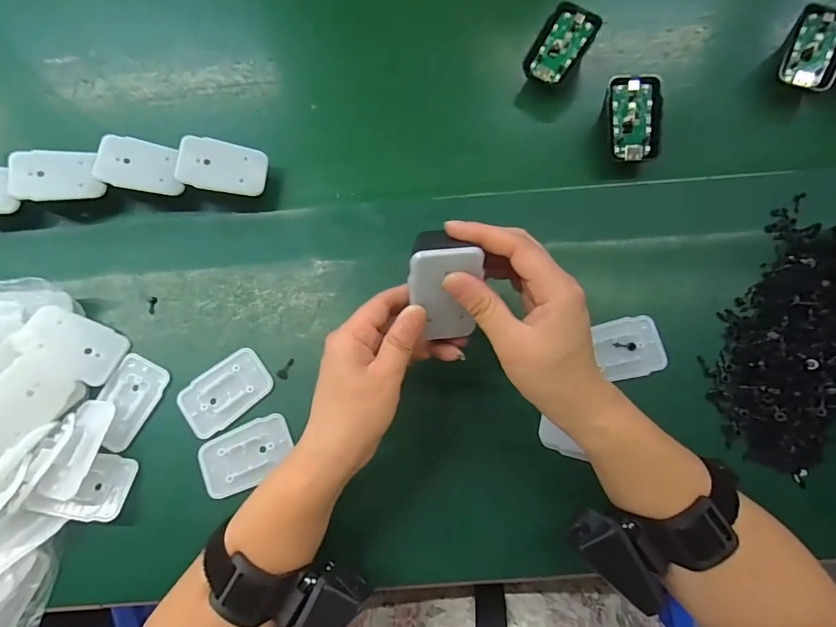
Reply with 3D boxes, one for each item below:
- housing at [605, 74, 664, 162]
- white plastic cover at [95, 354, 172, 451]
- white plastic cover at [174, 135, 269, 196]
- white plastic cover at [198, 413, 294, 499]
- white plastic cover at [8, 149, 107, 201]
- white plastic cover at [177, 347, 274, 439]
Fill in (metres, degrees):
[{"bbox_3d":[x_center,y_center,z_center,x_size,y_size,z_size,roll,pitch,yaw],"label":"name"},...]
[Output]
[{"bbox_3d":[0.185,-0.166,0.385,0.042,0.008,0.070,-3,94,7],"label":"housing"},{"bbox_3d":[-0.232,0.070,0.360,0.041,0.007,0.069,27,78,7],"label":"white plastic cover"},{"bbox_3d":[-0.166,-0.126,0.387,0.069,0.005,0.044,8,83,-17],"label":"white plastic cover"},{"bbox_3d":[-0.129,0.107,0.341,0.069,0.004,0.043,-24,77,-5],"label":"white plastic cover"},{"bbox_3d":[-0.311,-0.120,0.390,0.065,0.006,0.043,-11,86,-22],"label":"white plastic cover"},{"bbox_3d":[-0.151,0.061,0.353,0.070,0.004,0.045,-40,78,-8],"label":"white plastic cover"}]

